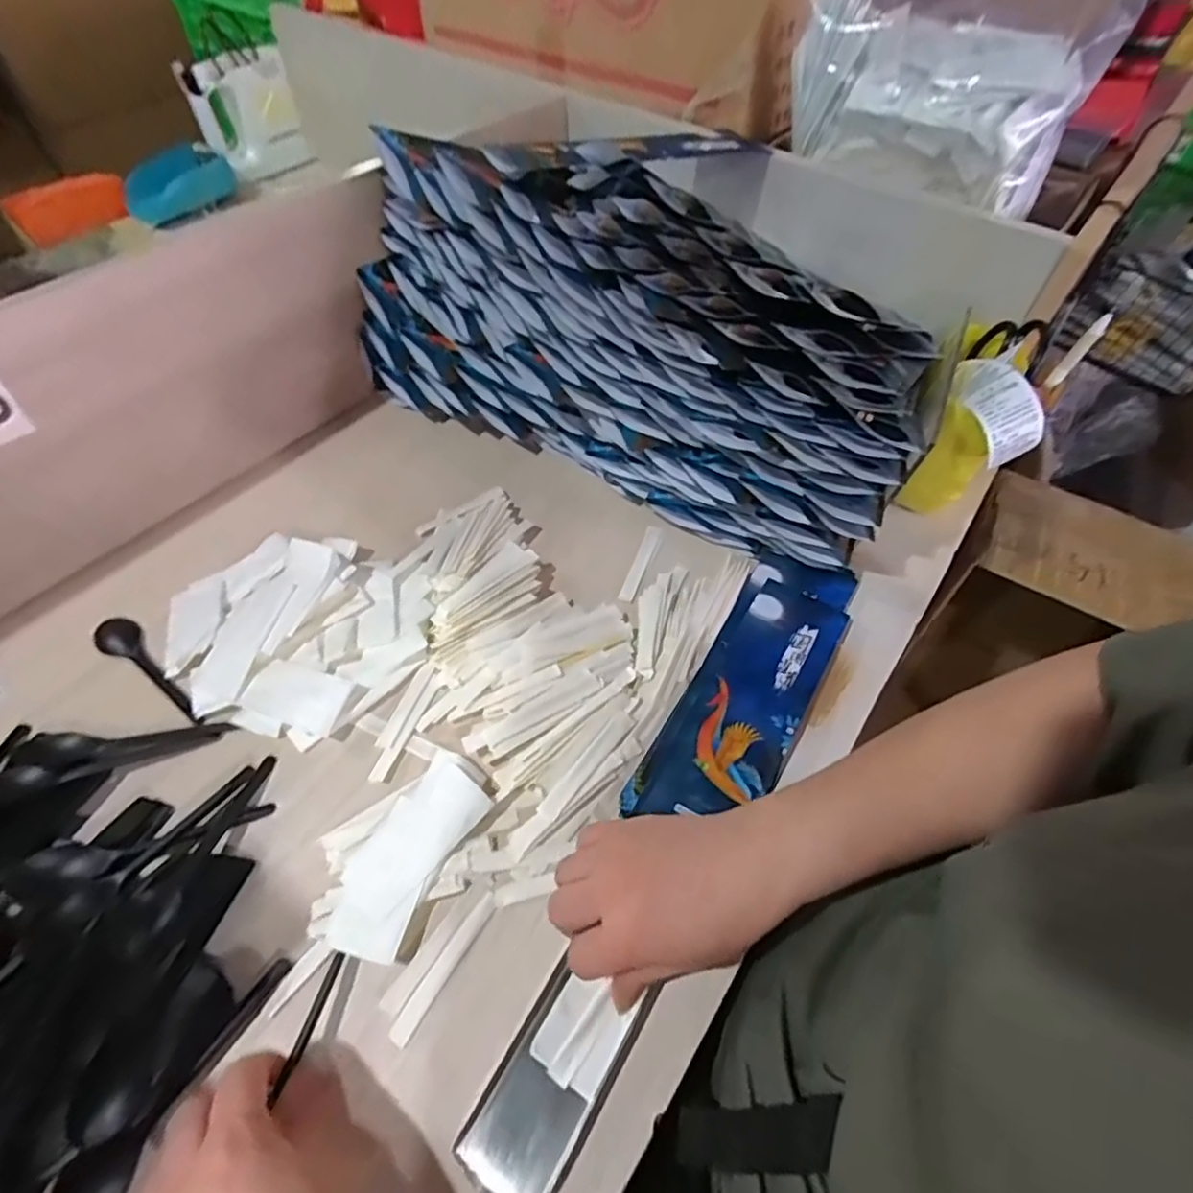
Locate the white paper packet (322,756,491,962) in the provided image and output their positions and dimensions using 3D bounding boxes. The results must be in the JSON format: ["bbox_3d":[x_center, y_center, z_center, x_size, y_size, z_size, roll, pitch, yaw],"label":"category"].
[{"bbox_3d":[-0.121,0.165,0.412,0.059,0.019,0.129,27,59,15],"label":"white paper packet"}]

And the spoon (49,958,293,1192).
[{"bbox_3d":[-0.226,0.271,0.341,0.032,0.010,0.141,36,62,20],"label":"spoon"}]

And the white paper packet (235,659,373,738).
[{"bbox_3d":[-0.222,0.075,0.472,0.079,0.014,0.045,21,61,-1],"label":"white paper packet"}]

